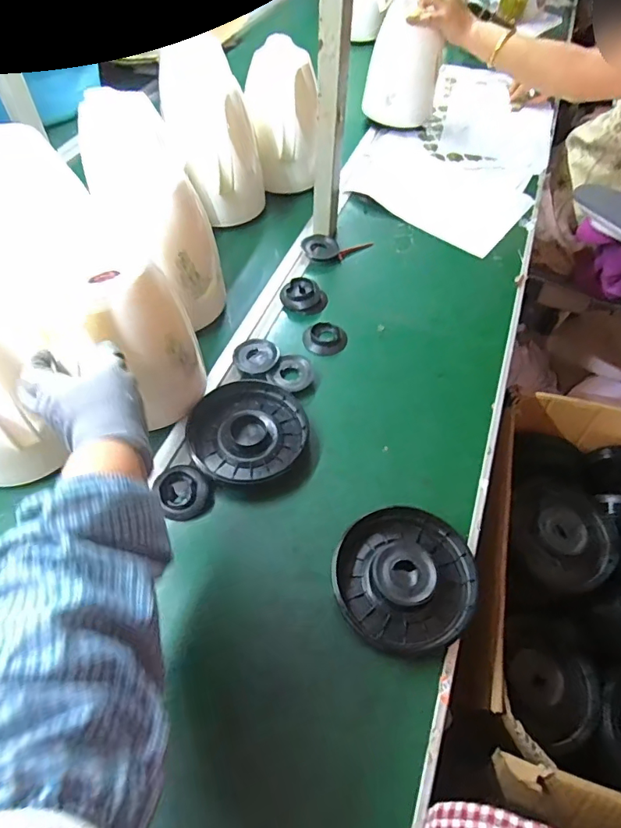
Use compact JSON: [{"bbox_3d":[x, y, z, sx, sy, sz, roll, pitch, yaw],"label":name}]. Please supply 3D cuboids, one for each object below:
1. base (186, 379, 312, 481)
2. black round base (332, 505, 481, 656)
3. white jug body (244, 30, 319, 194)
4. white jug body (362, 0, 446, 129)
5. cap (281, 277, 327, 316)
[{"bbox_3d":[-0.078,0.015,0.597,0.138,0.025,0.141,0,56,0],"label":"base"},{"bbox_3d":[0.095,0.160,0.493,0.138,0.027,0.139,0,56,0],"label":"black round base"},{"bbox_3d":[-0.047,-0.493,0.819,0.109,0.187,0.109,-8,56,-5],"label":"white jug body"},{"bbox_3d":[0.183,-0.692,0.985,0.148,0.213,0.109,-3,56,-2],"label":"white jug body"},{"bbox_3d":[-0.010,-0.174,0.731,0.061,0.032,0.049,17,58,12],"label":"cap"}]

